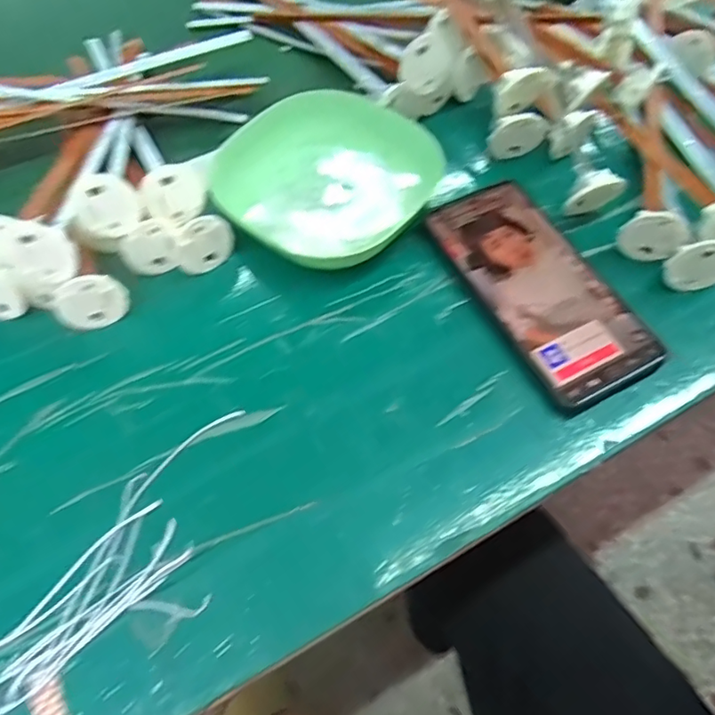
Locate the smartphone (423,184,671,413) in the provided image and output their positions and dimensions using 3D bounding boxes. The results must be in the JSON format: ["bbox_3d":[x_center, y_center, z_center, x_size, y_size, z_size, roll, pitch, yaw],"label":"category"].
[{"bbox_3d":[0.114,-0.047,0.347,0.074,0.013,0.162,-25,63,-12],"label":"smartphone"}]

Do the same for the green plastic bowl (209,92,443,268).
[{"bbox_3d":[-0.022,-0.129,0.380,0.135,0.034,0.131,28,65,17],"label":"green plastic bowl"}]

